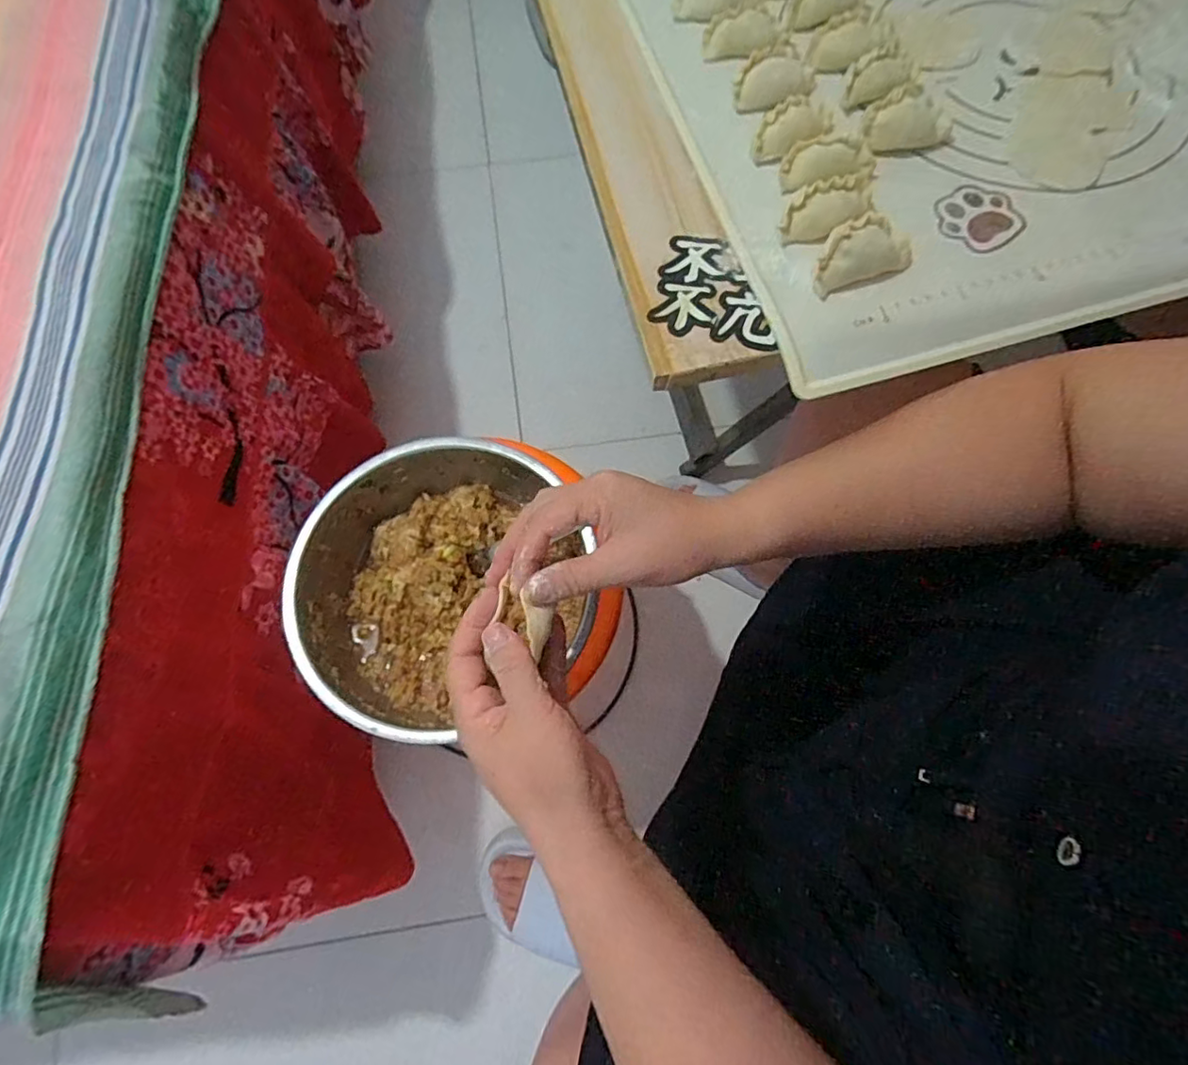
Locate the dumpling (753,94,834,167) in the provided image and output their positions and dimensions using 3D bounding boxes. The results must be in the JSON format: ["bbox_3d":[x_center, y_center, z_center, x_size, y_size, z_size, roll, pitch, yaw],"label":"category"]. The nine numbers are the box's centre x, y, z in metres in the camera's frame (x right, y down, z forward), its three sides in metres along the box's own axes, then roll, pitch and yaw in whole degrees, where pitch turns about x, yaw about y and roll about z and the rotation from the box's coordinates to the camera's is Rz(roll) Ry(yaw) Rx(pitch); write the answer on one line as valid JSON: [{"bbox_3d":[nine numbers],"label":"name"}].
[{"bbox_3d":[0.124,-0.254,0.367,0.060,0.018,0.023,-33,75,-11],"label":"dumpling"}]

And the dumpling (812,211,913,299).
[{"bbox_3d":[0.151,-0.158,0.333,0.062,0.020,0.029,-22,73,-8],"label":"dumpling"}]

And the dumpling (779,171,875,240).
[{"bbox_3d":[0.143,-0.194,0.345,0.074,0.018,0.023,-32,75,-11],"label":"dumpling"}]

